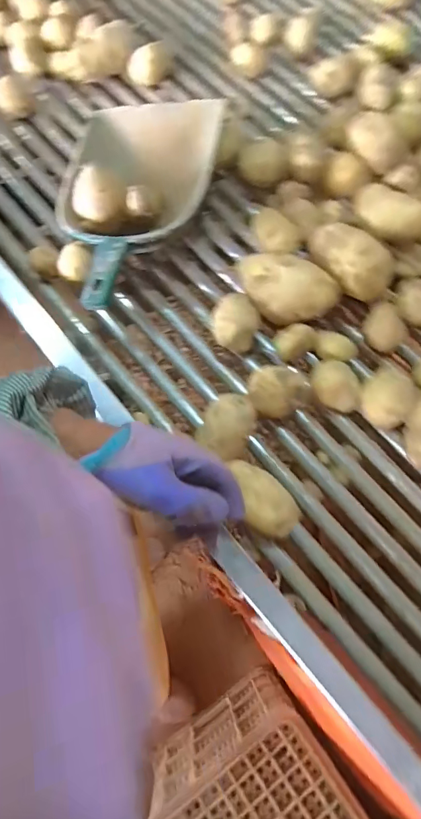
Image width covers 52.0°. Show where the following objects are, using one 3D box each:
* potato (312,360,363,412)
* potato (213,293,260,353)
[{"bbox_3d":[0.140,-0.025,0.484,0.054,0.040,0.049,21,73,4],"label":"potato"},{"bbox_3d":[0.029,-0.097,0.503,0.050,0.042,0.068,20,73,4],"label":"potato"}]

